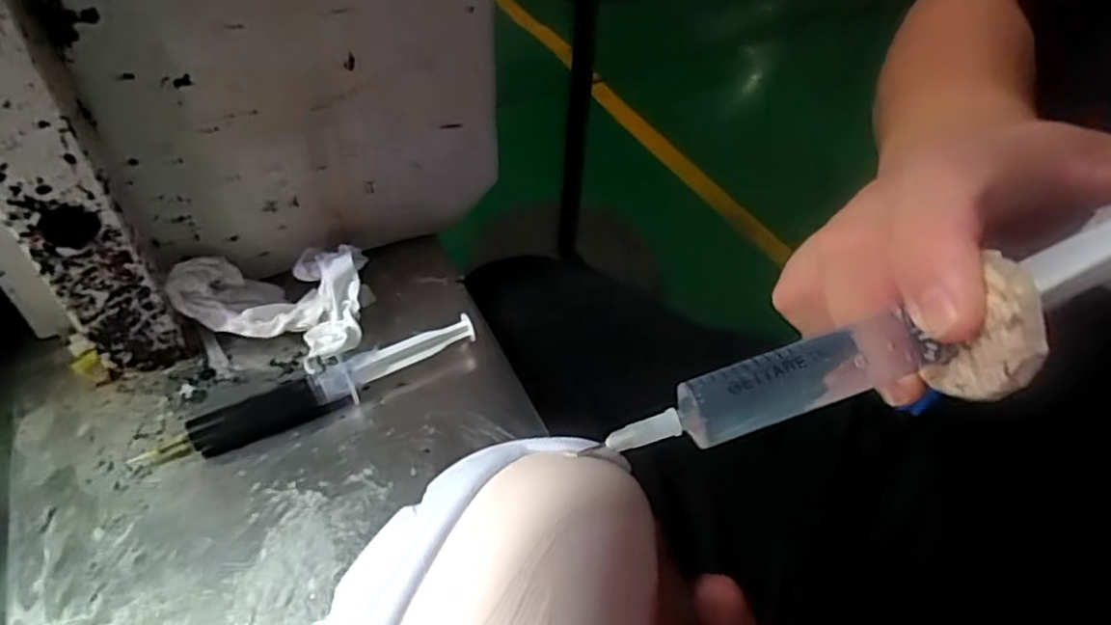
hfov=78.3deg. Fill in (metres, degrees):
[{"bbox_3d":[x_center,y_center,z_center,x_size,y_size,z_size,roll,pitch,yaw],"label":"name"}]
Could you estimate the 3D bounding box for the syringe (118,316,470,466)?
[{"bbox_3d":[-0.118,0.039,0.346,0.165,0.018,0.018,-21,52,-22],"label":"syringe"}]

